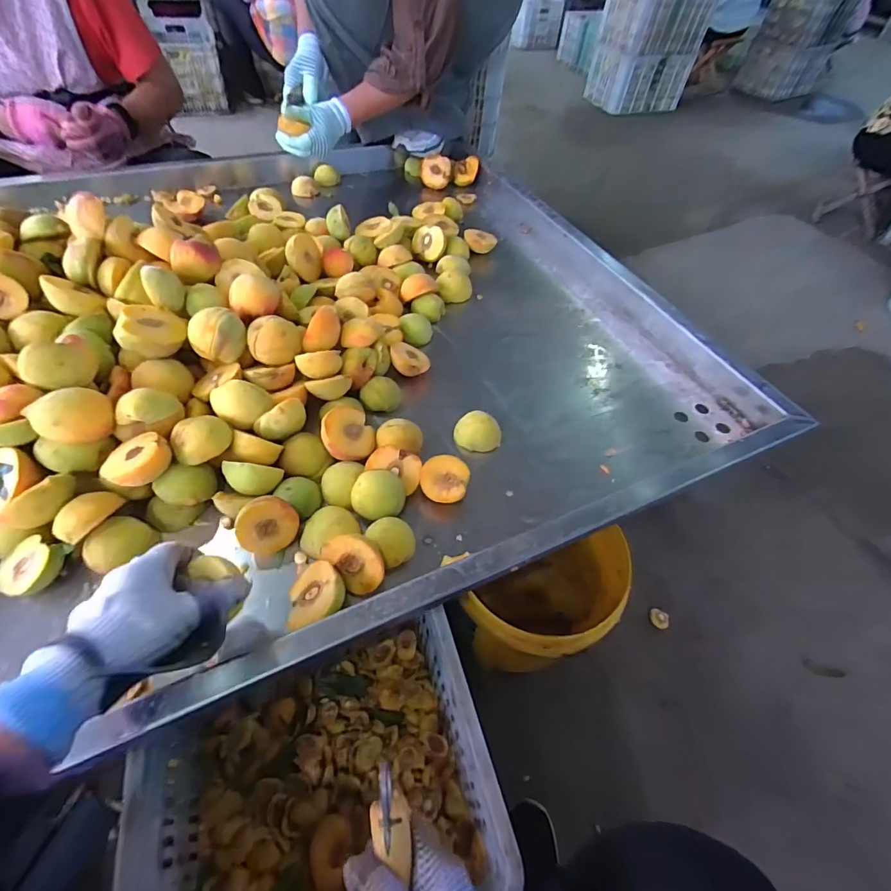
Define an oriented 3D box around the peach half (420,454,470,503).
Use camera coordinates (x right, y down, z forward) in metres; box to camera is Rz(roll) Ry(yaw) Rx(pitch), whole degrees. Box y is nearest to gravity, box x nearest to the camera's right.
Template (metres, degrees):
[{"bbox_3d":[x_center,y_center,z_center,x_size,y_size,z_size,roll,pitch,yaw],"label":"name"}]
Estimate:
[{"bbox_3d":[-0.001,0.043,0.537,0.055,0.030,0.058,2,52,-3],"label":"peach half"}]

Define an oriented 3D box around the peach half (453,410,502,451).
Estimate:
[{"bbox_3d":[0.044,-0.023,0.596,0.060,0.033,0.061,8,52,1],"label":"peach half"}]

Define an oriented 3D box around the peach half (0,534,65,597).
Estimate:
[{"bbox_3d":[-0.412,0.122,0.446,0.054,0.031,0.051,25,55,14],"label":"peach half"}]

